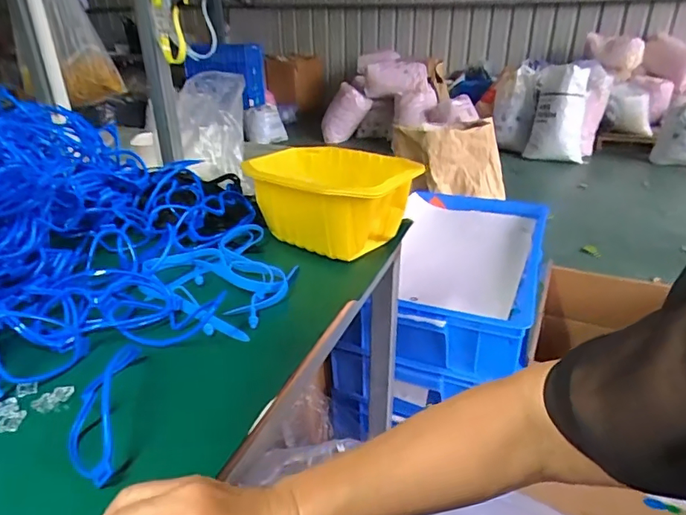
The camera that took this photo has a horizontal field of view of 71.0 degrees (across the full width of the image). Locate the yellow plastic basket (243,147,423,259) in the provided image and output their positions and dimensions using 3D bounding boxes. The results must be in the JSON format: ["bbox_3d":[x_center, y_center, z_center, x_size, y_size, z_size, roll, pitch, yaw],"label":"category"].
[{"bbox_3d":[-0.020,-0.083,0.698,0.254,0.111,0.169,21,34,37],"label":"yellow plastic basket"}]

